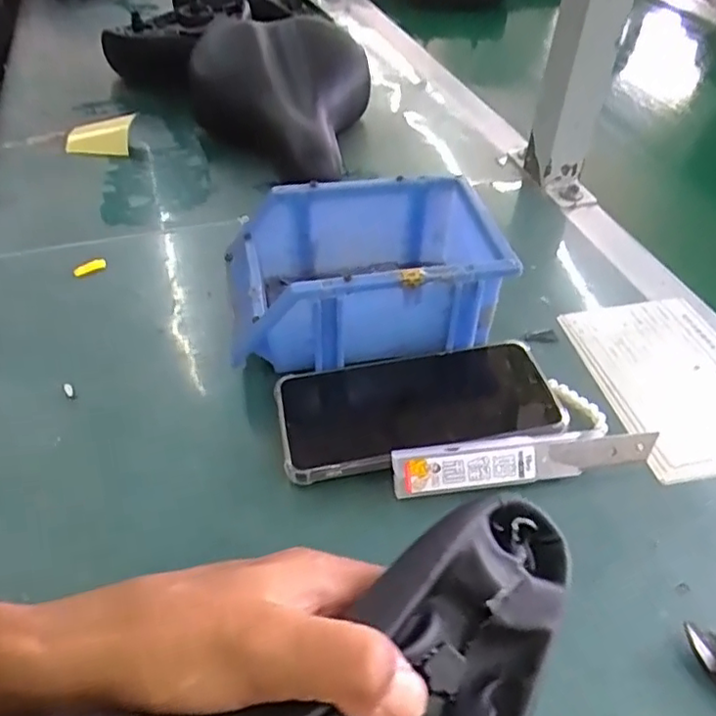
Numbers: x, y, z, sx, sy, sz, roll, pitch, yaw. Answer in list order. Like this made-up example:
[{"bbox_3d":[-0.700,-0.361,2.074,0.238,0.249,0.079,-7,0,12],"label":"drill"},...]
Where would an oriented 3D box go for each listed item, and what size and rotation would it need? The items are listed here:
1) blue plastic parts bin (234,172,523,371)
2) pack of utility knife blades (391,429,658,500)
[{"bbox_3d":[0.004,-0.058,0.435,0.180,0.079,0.122,-6,45,-7],"label":"blue plastic parts bin"},{"bbox_3d":[0.096,0.058,0.355,0.152,0.009,0.026,-5,80,-11],"label":"pack of utility knife blades"}]

